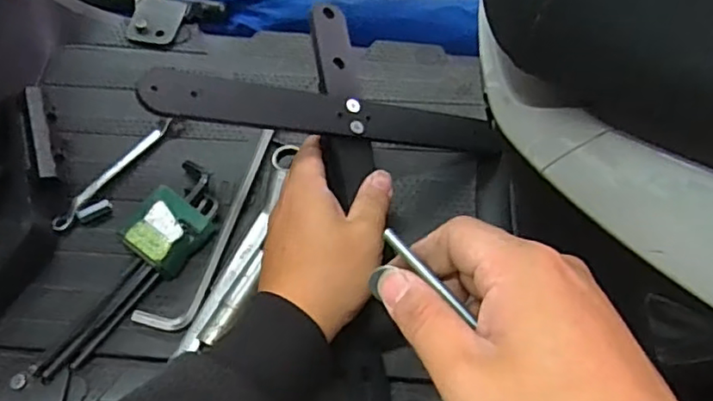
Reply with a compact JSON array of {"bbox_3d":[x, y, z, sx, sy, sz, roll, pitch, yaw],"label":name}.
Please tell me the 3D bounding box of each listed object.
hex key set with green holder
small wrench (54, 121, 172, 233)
[{"bbox_3d":[-0.161,0.048,0.459,0.056,0.038,0.193,24,62,10],"label":"hex key set with green holder"},{"bbox_3d":[-0.204,-0.024,0.517,0.012,0.010,0.128,33,64,14],"label":"small wrench"}]

